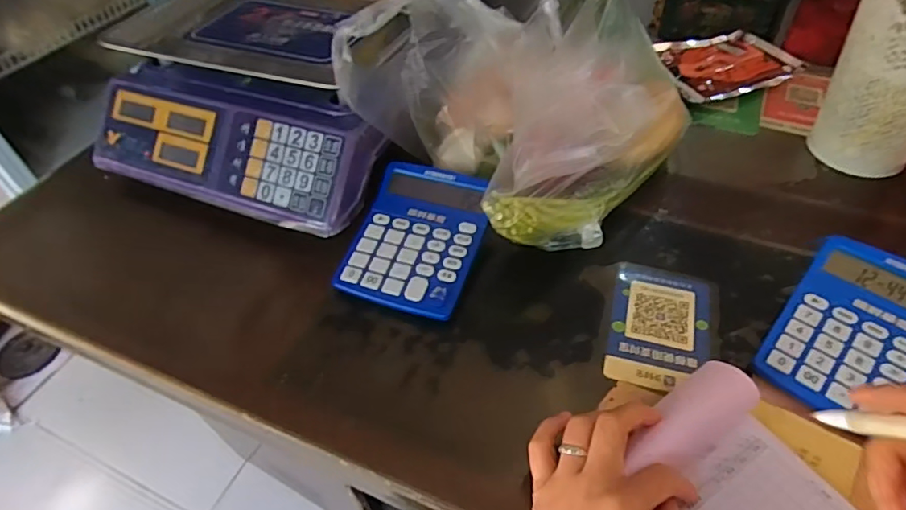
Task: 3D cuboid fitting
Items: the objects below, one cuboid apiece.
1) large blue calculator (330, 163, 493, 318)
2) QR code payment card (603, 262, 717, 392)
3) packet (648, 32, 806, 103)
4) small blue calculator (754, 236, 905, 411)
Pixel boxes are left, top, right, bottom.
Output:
[{"bbox_3d":[-0.034,-0.022,0.499,0.115,0.038,0.148,12,51,14],"label":"large blue calculator"},{"bbox_3d":[0.180,0.059,0.453,0.085,0.004,0.124,10,50,13],"label":"QR code payment card"},{"bbox_3d":[0.357,-0.256,0.698,0.165,0.023,0.126,-12,49,-7],"label":"packet"},{"bbox_3d":[0.321,0.060,0.404,0.120,0.038,0.145,32,58,28],"label":"small blue calculator"}]

